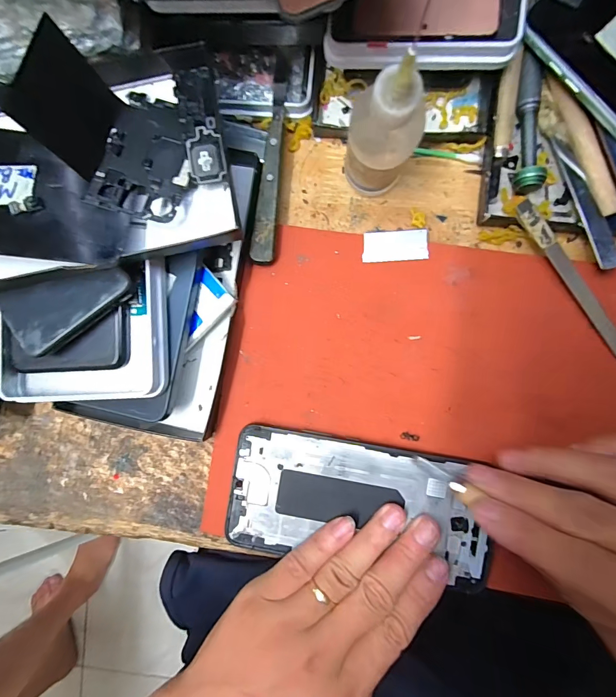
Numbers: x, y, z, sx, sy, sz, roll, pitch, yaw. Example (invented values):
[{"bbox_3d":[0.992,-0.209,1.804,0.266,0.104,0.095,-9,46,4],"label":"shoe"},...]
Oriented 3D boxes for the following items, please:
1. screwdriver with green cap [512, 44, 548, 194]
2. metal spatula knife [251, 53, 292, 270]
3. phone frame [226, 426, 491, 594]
[{"bbox_3d":[0.128,-0.131,0.211,0.016,0.011,0.076,0,91,4],"label":"screwdriver with green cap"},{"bbox_3d":[-0.021,-0.114,0.226,0.014,0.010,0.122,8,91,4],"label":"metal spatula knife"},{"bbox_3d":[0.031,0.095,0.223,0.155,0.006,0.073,8,92,4],"label":"phone frame"}]

